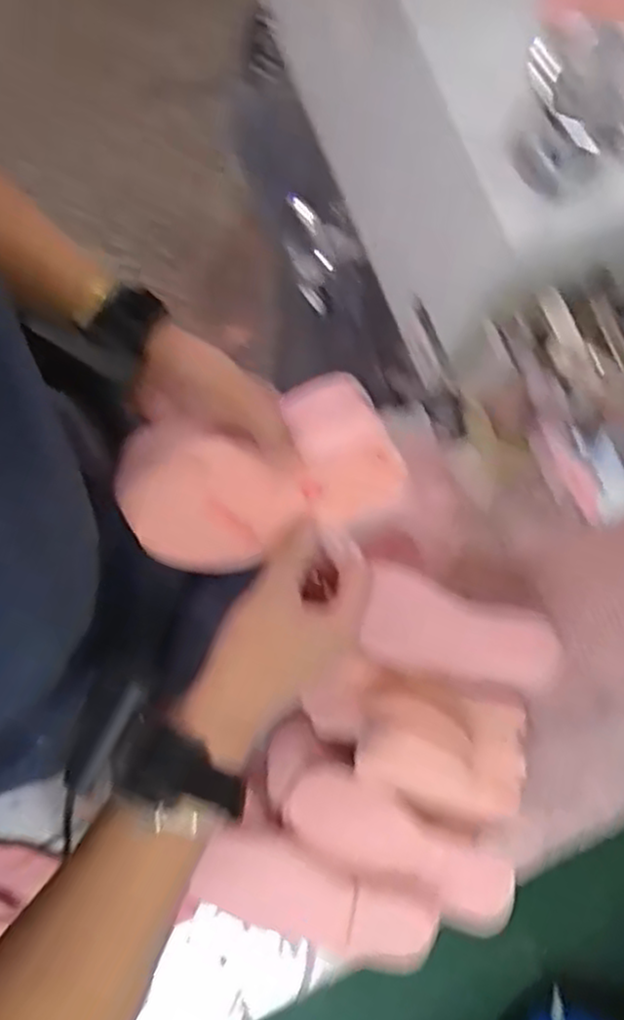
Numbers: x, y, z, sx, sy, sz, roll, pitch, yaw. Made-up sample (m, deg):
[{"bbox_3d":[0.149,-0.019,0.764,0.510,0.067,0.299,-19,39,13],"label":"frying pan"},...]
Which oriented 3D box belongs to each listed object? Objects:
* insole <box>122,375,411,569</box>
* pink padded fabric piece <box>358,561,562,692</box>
[{"bbox_3d":[-0.032,-0.021,0.450,0.167,0.024,0.096,-18,78,-2],"label":"insole"},{"bbox_3d":[0.108,0.093,0.535,0.142,0.021,0.067,17,79,5],"label":"pink padded fabric piece"}]

